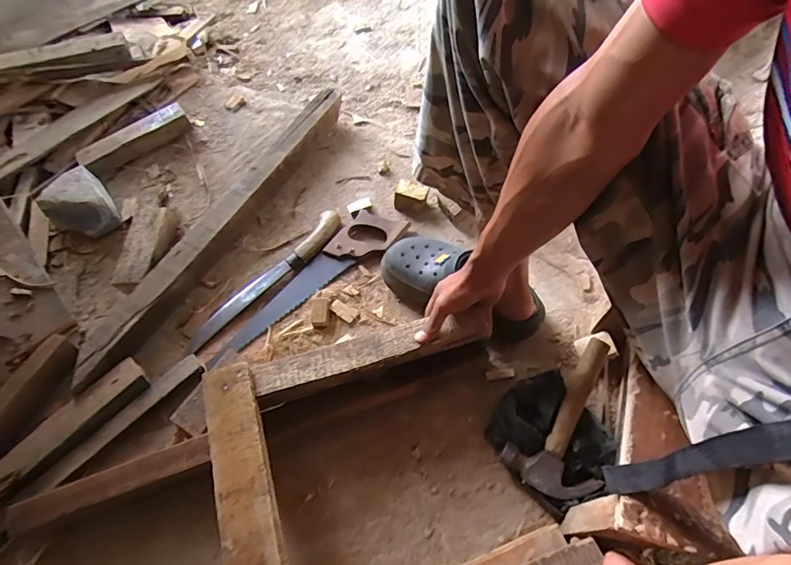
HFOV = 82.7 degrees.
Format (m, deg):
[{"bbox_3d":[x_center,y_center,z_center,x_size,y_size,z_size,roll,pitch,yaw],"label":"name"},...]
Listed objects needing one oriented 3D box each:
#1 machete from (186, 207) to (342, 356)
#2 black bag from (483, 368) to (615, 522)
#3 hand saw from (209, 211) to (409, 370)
[{"bbox_3d":[-0.223,-0.010,0.798,0.056,0.019,0.344,38,69,22],"label":"machete"},{"bbox_3d":[0.206,0.214,0.610,0.132,0.061,0.156,-31,63,-13],"label":"black bag"},{"bbox_3d":[-0.157,-0.002,0.790,0.399,0.018,0.089,-39,65,-17],"label":"hand saw"}]

